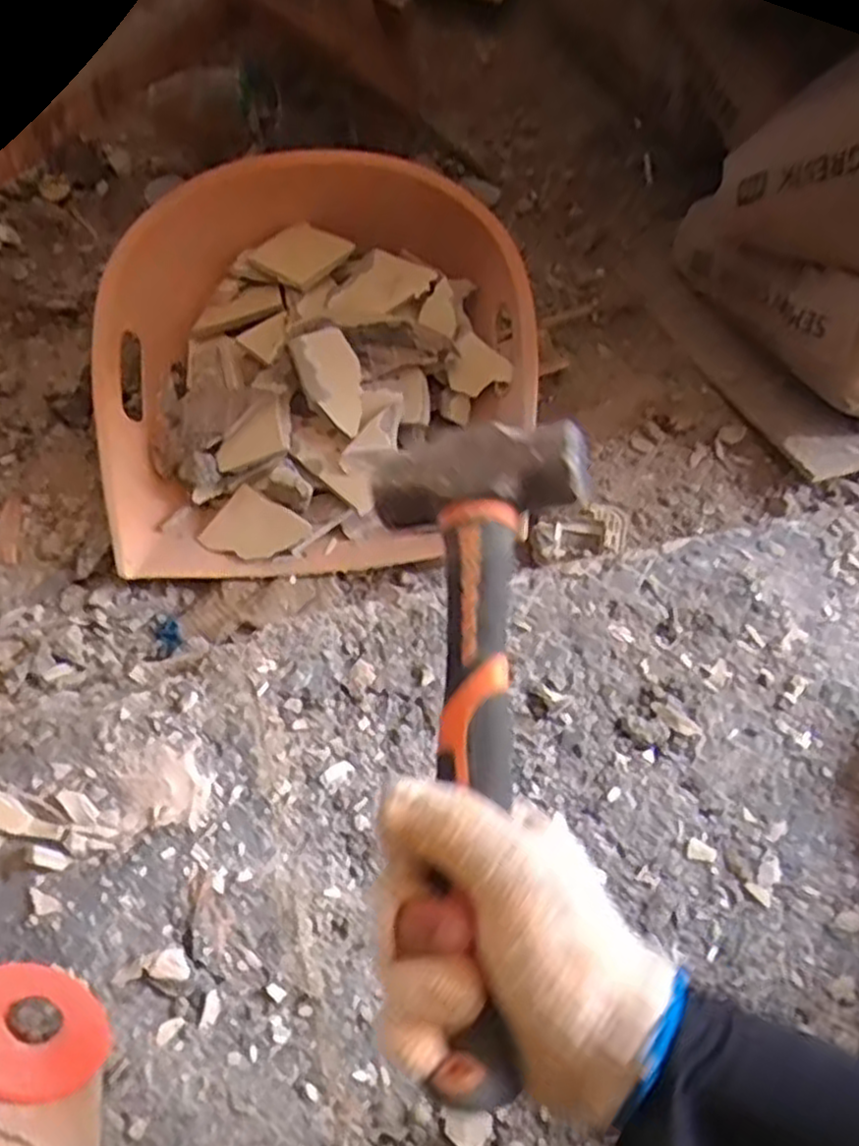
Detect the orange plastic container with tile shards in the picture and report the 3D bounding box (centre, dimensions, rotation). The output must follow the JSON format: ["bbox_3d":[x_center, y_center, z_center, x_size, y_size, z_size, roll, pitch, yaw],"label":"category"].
[{"bbox_3d":[-0.113,-0.216,0.781,0.405,0.140,0.444,-7,63,-7],"label":"orange plastic container with tile shards"}]

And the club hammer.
[{"bbox_3d":[0.018,0.062,0.335,0.096,0.043,0.276,3,69,-2],"label":"club hammer"}]

